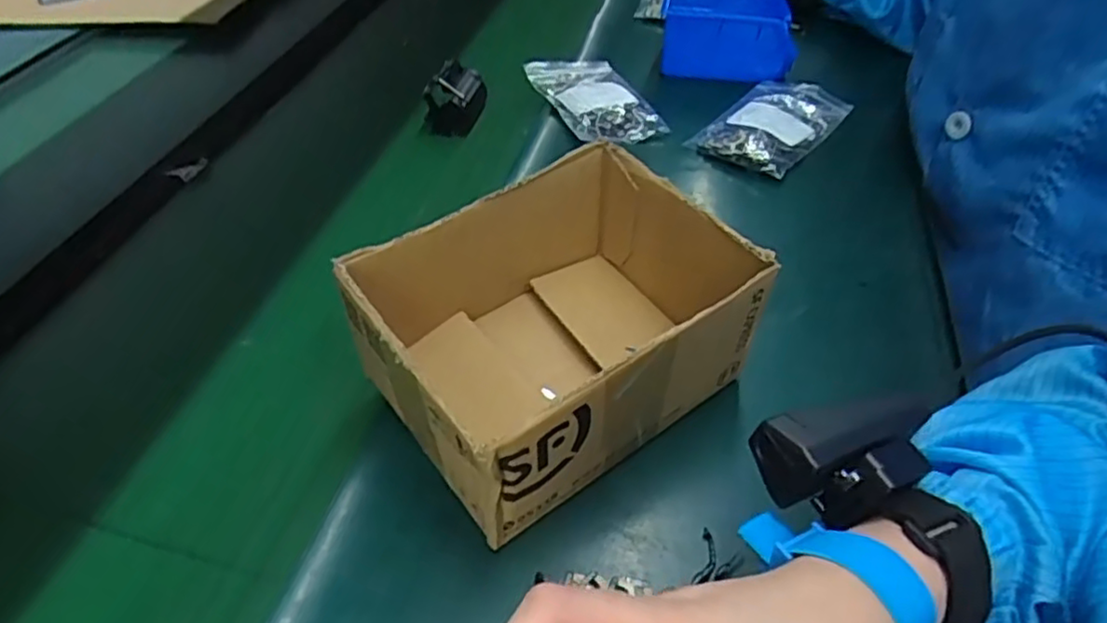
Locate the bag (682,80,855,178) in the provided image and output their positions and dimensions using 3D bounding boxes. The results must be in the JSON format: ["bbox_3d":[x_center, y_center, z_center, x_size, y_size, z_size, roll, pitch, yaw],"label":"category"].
[{"bbox_3d":[0.210,-0.182,0.631,0.098,0.018,0.160,31,55,29],"label":"bag"}]

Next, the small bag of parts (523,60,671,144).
[{"bbox_3d":[0.040,-0.216,0.668,0.089,0.020,0.152,-17,47,-13],"label":"small bag of parts"}]

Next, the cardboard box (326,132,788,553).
[{"bbox_3d":[0.003,0.004,0.398,0.207,0.102,0.160,-30,51,-24],"label":"cardboard box"}]

